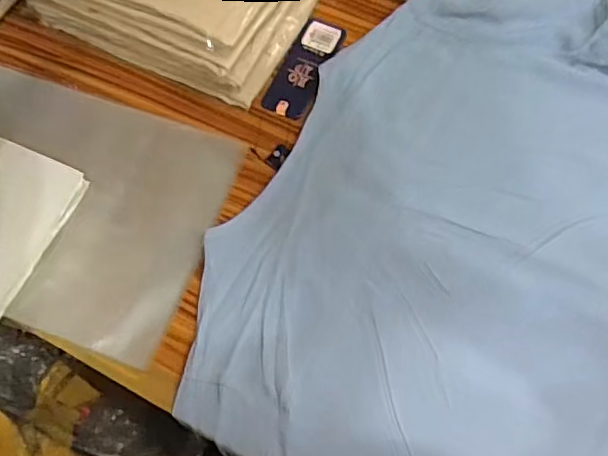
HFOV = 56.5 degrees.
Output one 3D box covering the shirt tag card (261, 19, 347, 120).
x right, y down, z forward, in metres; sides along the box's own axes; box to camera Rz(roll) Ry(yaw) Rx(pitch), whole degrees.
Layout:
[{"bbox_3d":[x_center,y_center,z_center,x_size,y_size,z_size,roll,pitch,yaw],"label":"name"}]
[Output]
[{"bbox_3d":[0.001,-0.165,0.578,0.047,0.011,0.121,23,71,8],"label":"shirt tag card"}]

